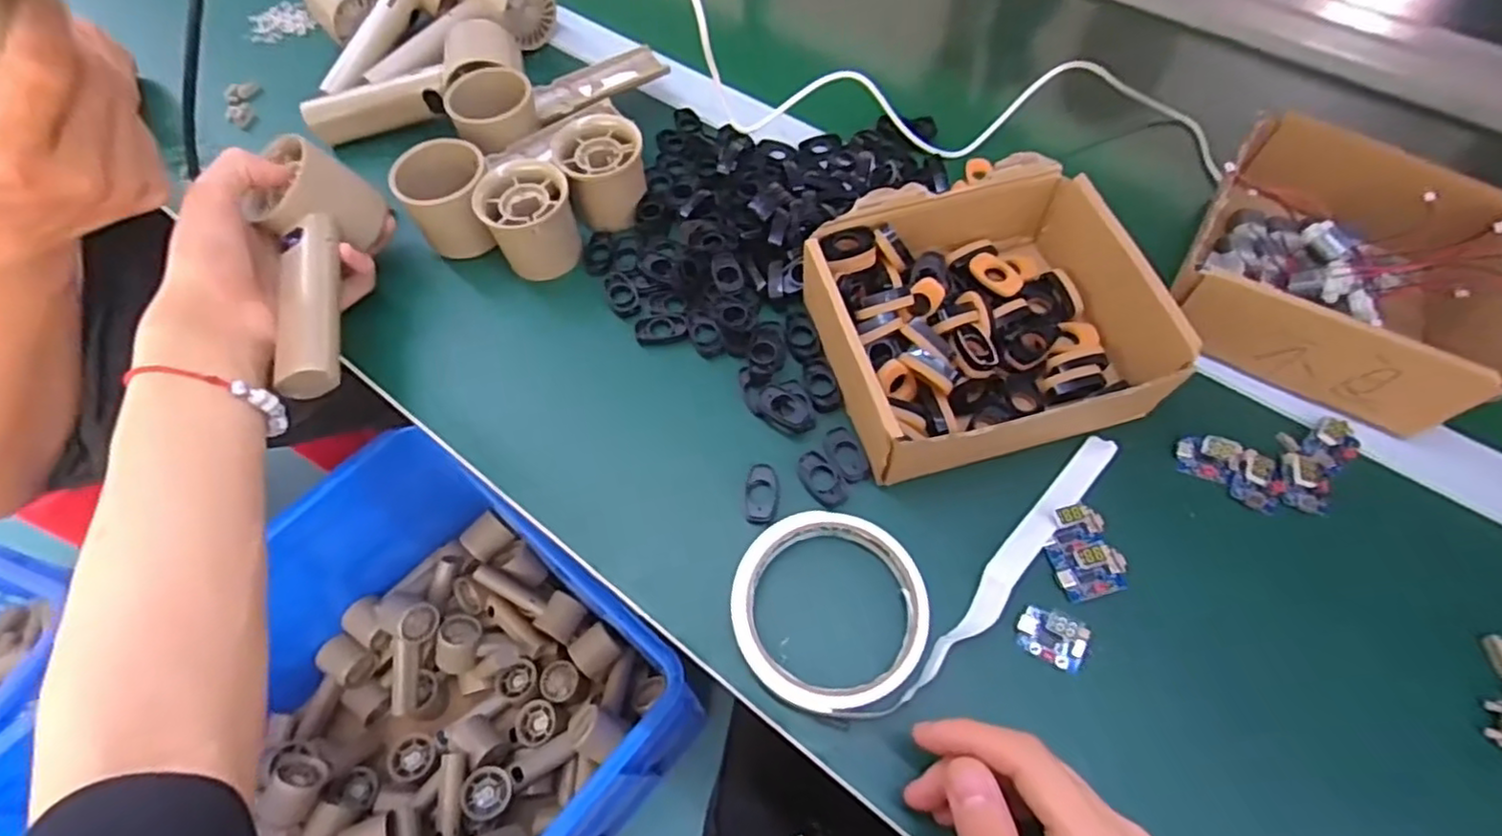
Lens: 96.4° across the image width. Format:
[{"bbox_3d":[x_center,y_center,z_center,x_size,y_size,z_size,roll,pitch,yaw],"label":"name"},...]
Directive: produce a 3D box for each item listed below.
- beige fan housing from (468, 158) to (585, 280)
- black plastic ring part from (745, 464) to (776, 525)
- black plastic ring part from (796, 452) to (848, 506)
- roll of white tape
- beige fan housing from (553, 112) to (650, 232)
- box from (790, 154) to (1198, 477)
[{"bbox_3d":[-0.138,-0.123,0.426,0.055,0.056,0.051,-26,64,-13],"label":"beige fan housing"},{"bbox_3d":[0.005,0.040,0.362,0.016,0.009,0.032,5,61,4],"label":"black plastic ring part"},{"bbox_3d":[0.038,0.033,0.365,0.018,0.007,0.033,-33,65,-16],"label":"black plastic ring part"},{"bbox_3d":[0.099,0.077,0.330,0.215,0.016,0.095,-14,62,-7],"label":"roll of white tape"},{"bbox_3d":[-0.099,-0.163,0.450,0.056,0.052,0.050,-8,61,-3],"label":"beige fan housing"},{"bbox_3d":[0.123,-0.054,0.370,0.167,0.057,0.157,-15,62,-7],"label":"box"}]

